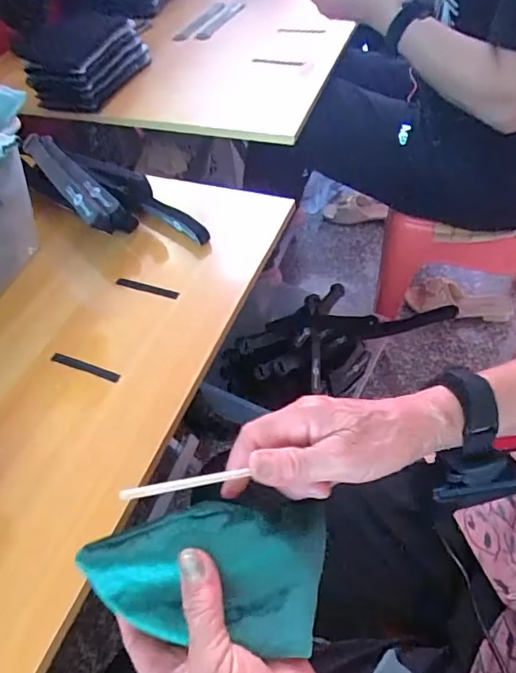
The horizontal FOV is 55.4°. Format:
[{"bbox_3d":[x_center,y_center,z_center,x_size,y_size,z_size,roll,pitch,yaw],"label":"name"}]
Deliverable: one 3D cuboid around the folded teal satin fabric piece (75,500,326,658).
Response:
[{"bbox_3d":[-0.030,0.143,0.303,0.145,0.044,0.083,0,49,0],"label":"folded teal satin fabric piece"}]

